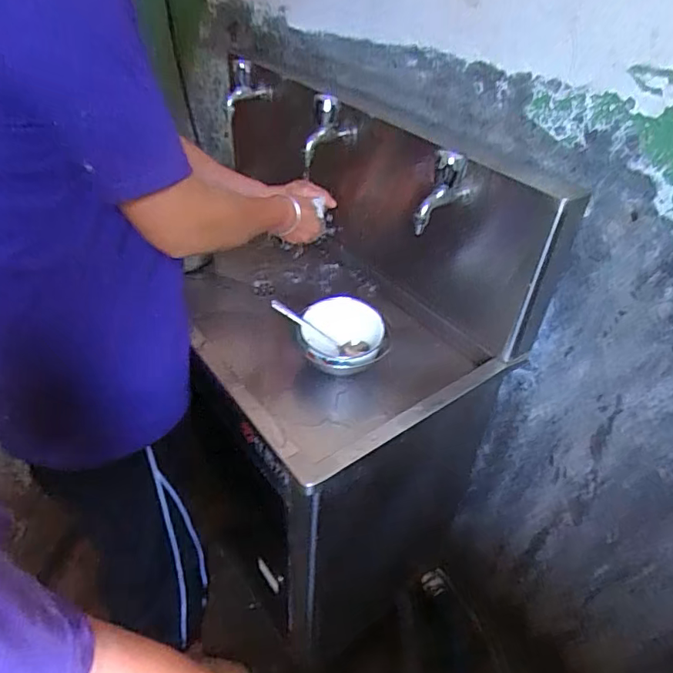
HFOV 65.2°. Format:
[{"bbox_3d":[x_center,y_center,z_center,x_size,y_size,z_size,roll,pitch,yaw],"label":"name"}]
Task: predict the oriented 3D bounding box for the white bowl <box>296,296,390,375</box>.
[{"bbox_3d":[0.008,0.007,0.763,0.124,0.069,0.117,2,40,-1],"label":"white bowl"}]

